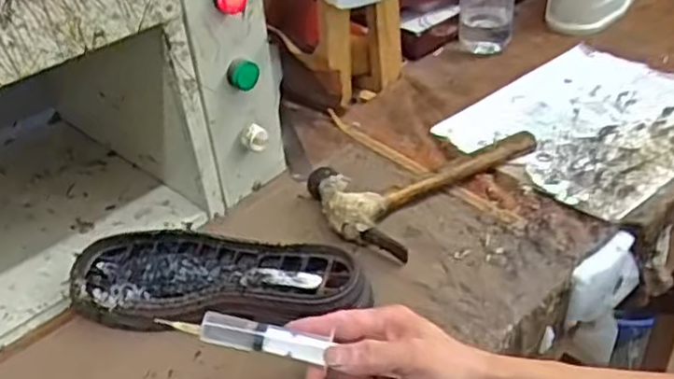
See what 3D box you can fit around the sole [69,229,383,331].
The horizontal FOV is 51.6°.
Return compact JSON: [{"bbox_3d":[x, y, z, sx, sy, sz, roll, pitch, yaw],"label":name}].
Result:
[{"bbox_3d":[-0.102,0.082,0.604,0.258,0.041,0.096,6,39,12],"label":"sole"}]

